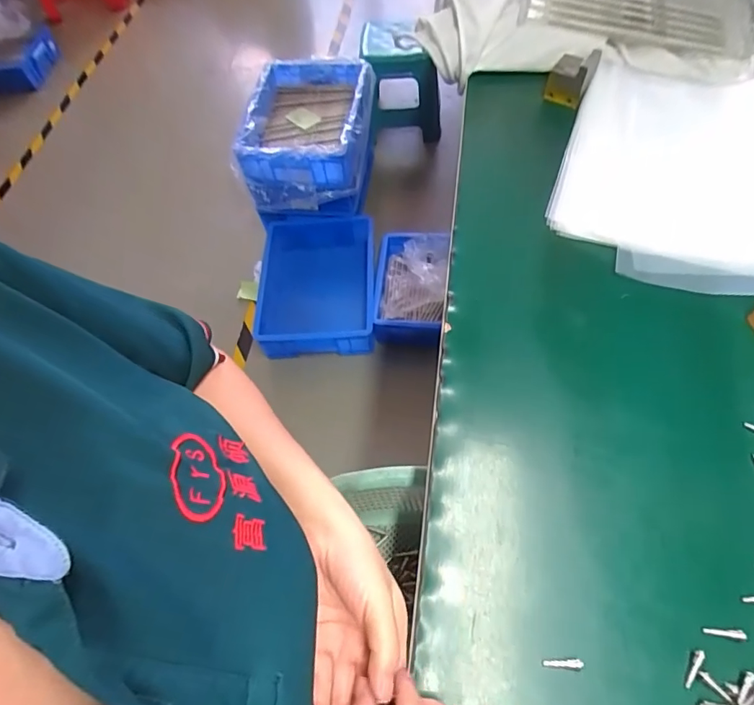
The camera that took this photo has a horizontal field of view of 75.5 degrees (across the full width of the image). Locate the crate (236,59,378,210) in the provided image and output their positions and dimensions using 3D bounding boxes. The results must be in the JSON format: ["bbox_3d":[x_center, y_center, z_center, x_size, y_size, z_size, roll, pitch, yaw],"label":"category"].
[{"bbox_3d":[-0.176,-0.567,1.306,0.315,0.214,0.353,4,61,2],"label":"crate"}]

